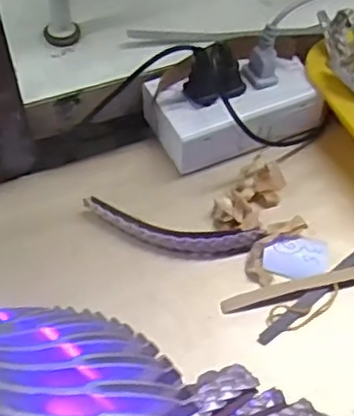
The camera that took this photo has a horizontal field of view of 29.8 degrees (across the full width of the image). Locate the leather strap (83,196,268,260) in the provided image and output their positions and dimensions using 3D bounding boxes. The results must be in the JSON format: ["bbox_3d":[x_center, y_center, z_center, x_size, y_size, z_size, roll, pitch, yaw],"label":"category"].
[{"bbox_3d":[-0.003,0.018,0.451,0.120,0.019,0.024,9,56,5],"label":"leather strap"}]

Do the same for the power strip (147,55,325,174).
[{"bbox_3d":[0.044,-0.076,0.500,0.120,0.041,0.072,-17,57,-13],"label":"power strip"}]

